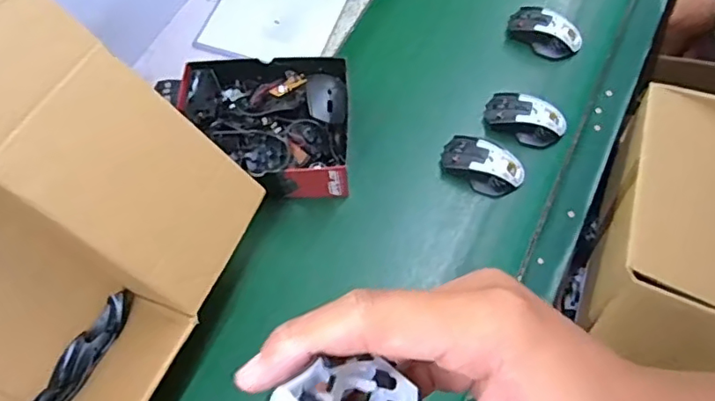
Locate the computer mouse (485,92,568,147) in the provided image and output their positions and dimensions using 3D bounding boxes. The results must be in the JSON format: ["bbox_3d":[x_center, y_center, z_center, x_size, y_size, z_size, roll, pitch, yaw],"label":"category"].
[{"bbox_3d":[0.253,-0.127,0.863,0.119,0.039,0.075,30,69,16],"label":"computer mouse"}]

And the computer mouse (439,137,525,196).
[{"bbox_3d":[0.182,-0.053,0.833,0.120,0.037,0.073,31,70,16],"label":"computer mouse"}]

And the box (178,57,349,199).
[{"bbox_3d":[-0.134,-0.102,0.840,0.236,0.100,0.200,-1,64,2],"label":"box"}]

